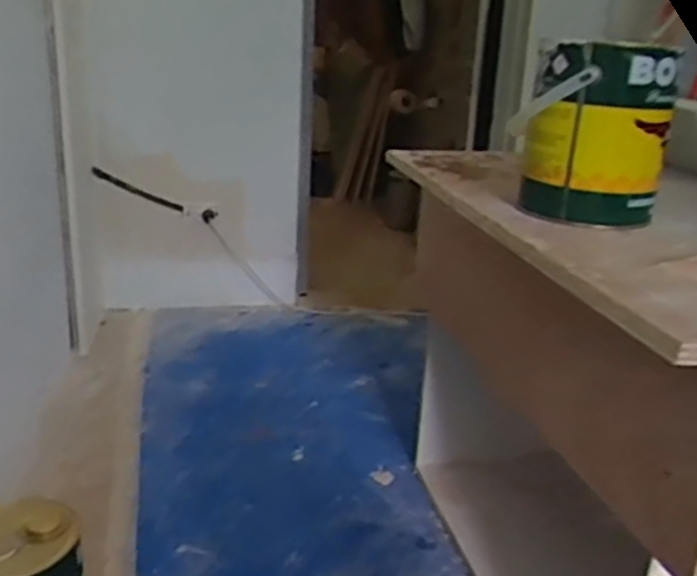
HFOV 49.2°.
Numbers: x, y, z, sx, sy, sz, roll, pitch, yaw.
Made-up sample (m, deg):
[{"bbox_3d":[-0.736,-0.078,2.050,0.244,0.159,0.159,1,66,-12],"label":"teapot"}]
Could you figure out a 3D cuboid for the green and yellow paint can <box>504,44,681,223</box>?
[{"bbox_3d":[0.276,-0.167,0.849,0.149,0.183,0.140,11,19,19],"label":"green and yellow paint can"}]

